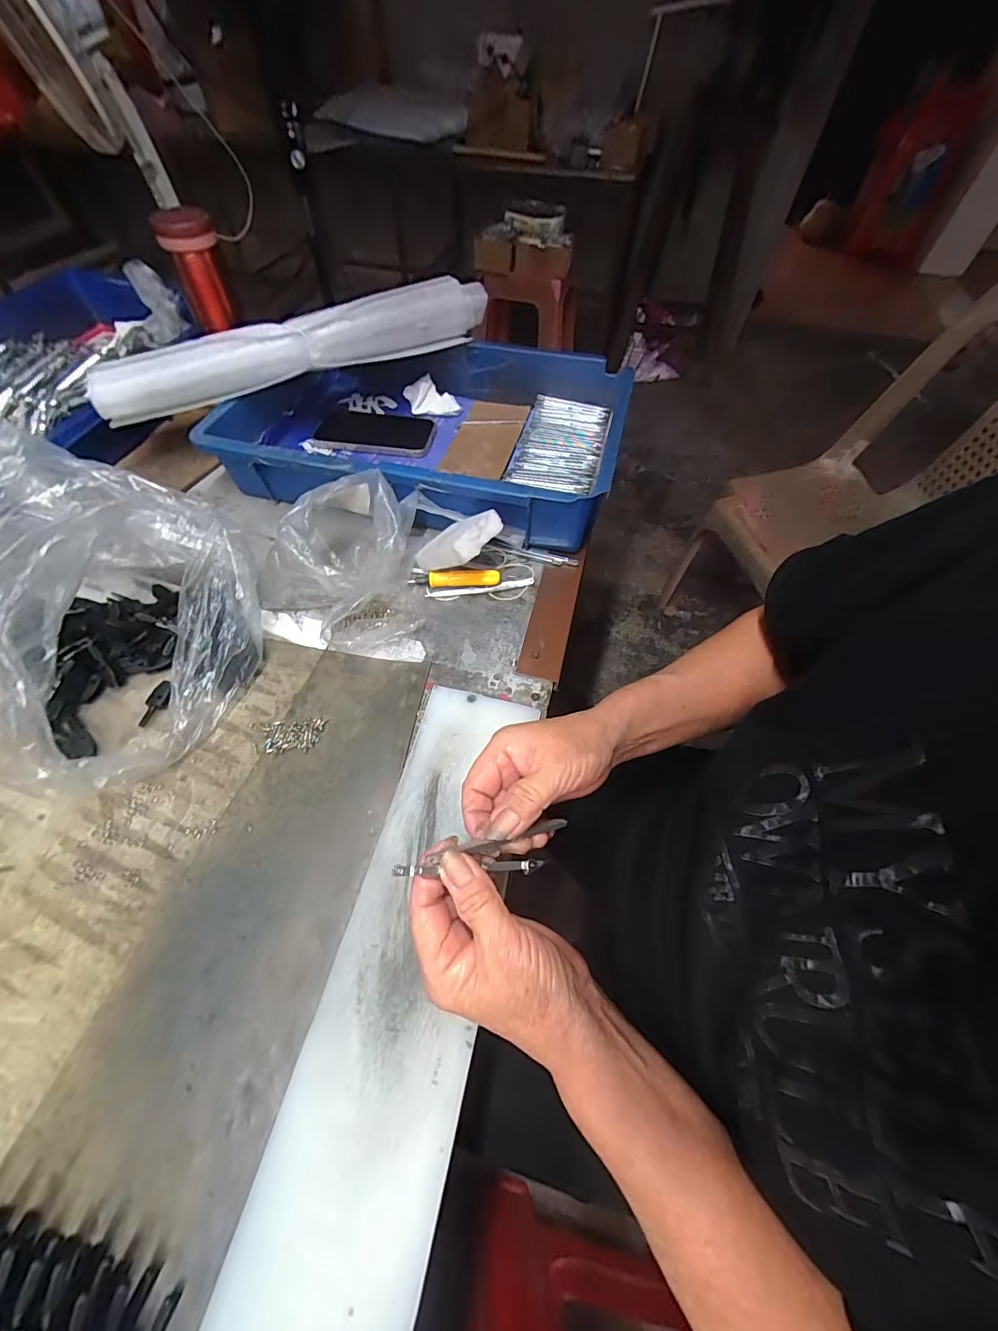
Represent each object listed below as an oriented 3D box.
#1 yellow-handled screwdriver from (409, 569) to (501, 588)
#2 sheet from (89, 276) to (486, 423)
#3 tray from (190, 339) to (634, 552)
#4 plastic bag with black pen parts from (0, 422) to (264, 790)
[{"bbox_3d":[-0.043,-0.086,0.458,0.088,0.016,0.015,0,57,-2],"label":"yellow-handled screwdriver"},{"bbox_3d":[-0.214,-0.360,0.513,0.435,0.058,0.060,-21,60,-15],"label":"sheet"},{"bbox_3d":[-0.085,-0.272,0.540,0.432,0.084,0.288,10,57,5],"label":"tray"},{"bbox_3d":[-0.314,-0.053,0.363,0.201,0.136,0.245,-38,66,-23],"label":"plastic bag with black pen parts"}]

